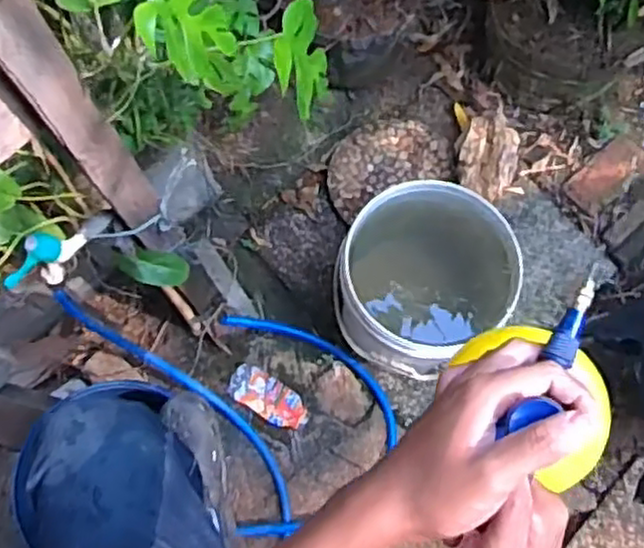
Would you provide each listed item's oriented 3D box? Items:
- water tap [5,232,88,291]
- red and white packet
[{"bbox_3d":[-0.384,-0.019,1.009,0.045,0.081,0.116,26,75,9],"label":"water tap"},{"bbox_3d":[-0.108,0.252,1.476,0.170,0.020,0.078,31,75,11],"label":"red and white packet"}]

